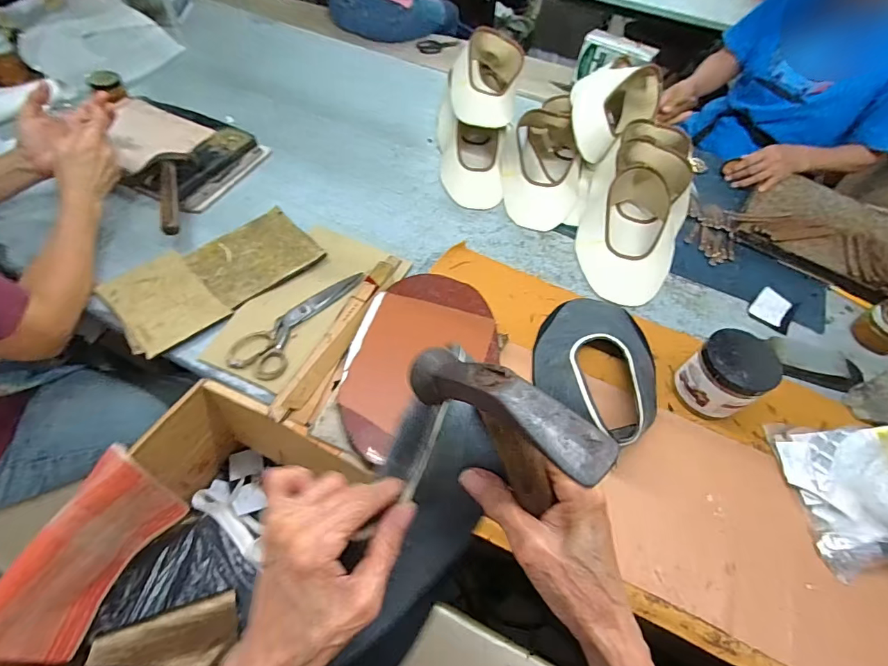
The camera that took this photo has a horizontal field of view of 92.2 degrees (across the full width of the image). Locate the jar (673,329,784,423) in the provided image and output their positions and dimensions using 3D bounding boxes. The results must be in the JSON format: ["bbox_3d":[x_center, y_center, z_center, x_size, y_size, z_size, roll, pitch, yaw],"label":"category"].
[{"bbox_3d":[0.375,0.058,0.571,0.082,0.101,0.089,-20,59,-17],"label":"jar"}]

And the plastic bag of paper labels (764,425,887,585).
[{"bbox_3d":[0.526,0.177,0.497,0.168,0.108,0.176,2,55,-3],"label":"plastic bag of paper labels"}]

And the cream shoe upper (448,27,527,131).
[{"bbox_3d":[0.083,-0.509,0.856,0.135,0.098,0.165,12,55,4],"label":"cream shoe upper"}]

